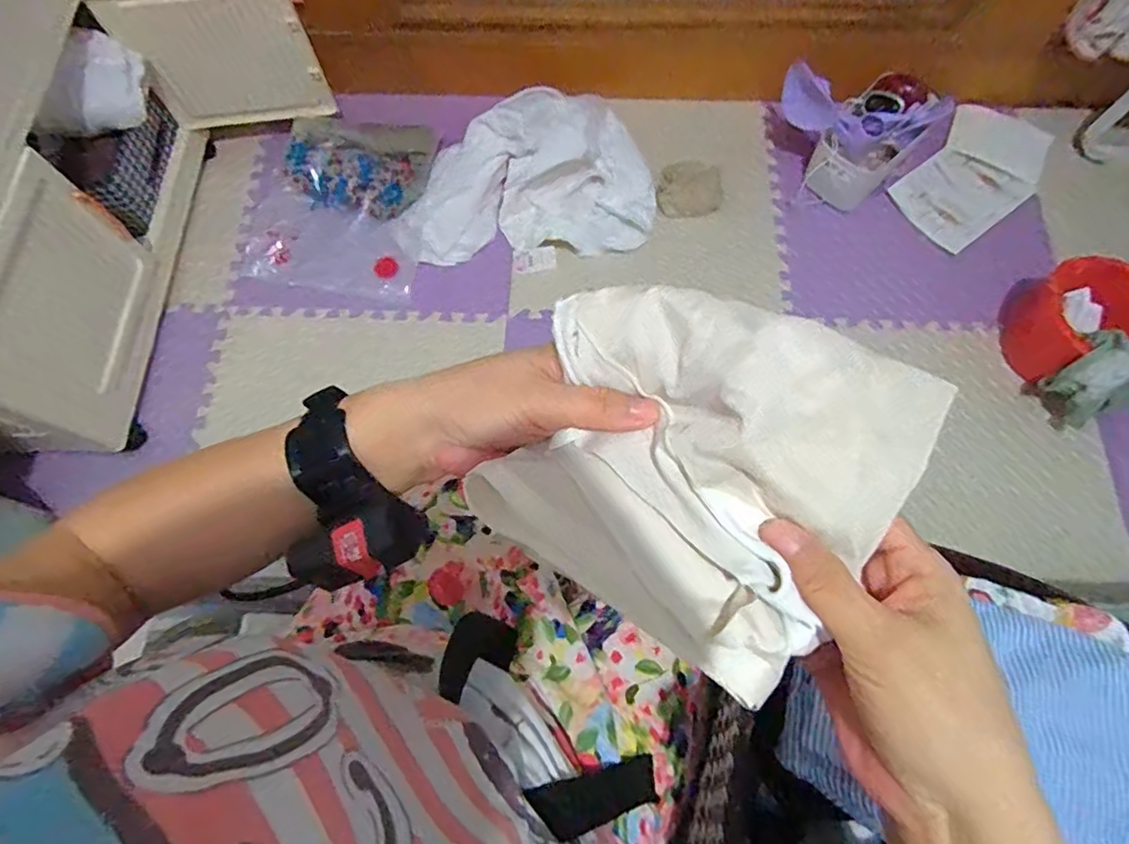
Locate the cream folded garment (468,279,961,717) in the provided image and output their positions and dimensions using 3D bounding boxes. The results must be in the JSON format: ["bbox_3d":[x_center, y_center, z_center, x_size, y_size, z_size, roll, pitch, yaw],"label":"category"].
[{"bbox_3d":[0.052,0.020,0.260,0.160,0.069,0.137,27,74,8],"label":"cream folded garment"}]

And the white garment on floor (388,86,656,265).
[{"bbox_3d":[-0.082,-0.496,1.212,0.529,0.178,0.277,-8,72,-3],"label":"white garment on floor"}]

